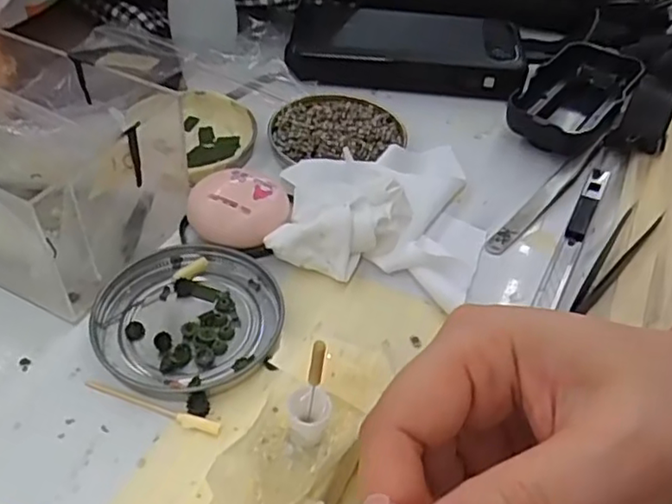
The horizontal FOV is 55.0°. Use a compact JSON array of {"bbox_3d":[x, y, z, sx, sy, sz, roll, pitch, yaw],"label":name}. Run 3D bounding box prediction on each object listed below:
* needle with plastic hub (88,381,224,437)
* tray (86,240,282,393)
[{"bbox_3d":[-0.072,0.060,0.251,0.058,0.004,0.006,16,47,10],"label":"needle with plastic hub"},{"bbox_3d":[-0.065,0.027,0.281,0.076,0.008,0.076,2,46,-2],"label":"tray"}]

